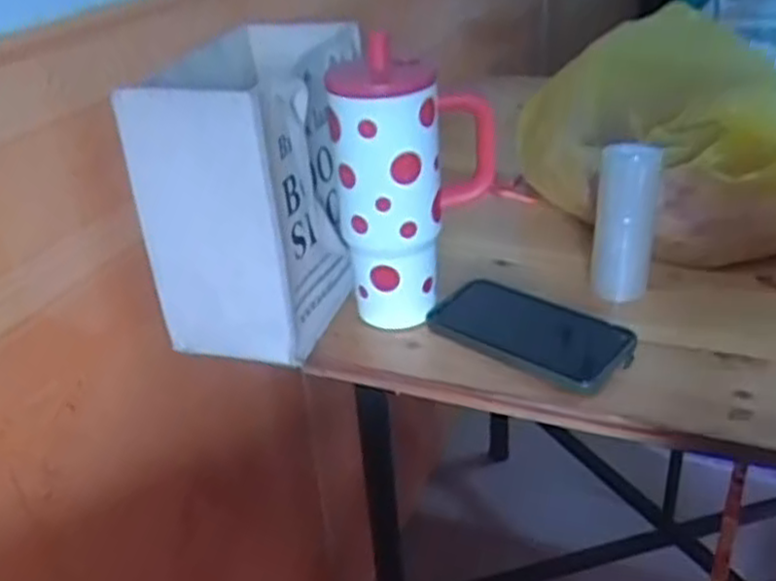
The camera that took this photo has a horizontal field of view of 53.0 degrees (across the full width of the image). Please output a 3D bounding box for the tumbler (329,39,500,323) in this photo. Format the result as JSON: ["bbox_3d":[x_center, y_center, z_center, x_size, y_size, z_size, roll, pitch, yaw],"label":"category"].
[{"bbox_3d":[0.019,-0.076,0.623,0.124,0.207,0.089,-6,30,-3],"label":"tumbler"}]

